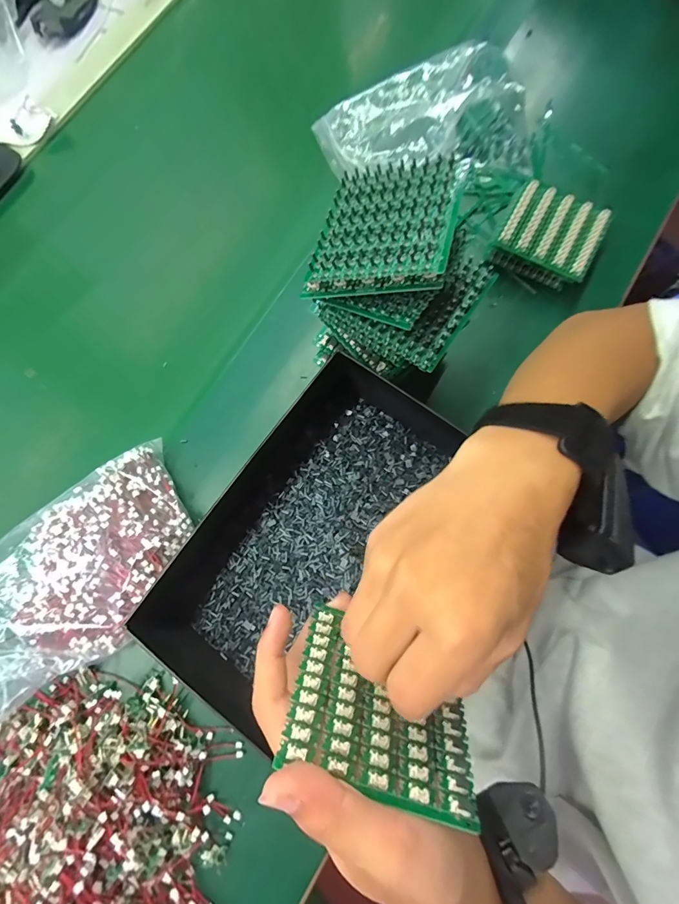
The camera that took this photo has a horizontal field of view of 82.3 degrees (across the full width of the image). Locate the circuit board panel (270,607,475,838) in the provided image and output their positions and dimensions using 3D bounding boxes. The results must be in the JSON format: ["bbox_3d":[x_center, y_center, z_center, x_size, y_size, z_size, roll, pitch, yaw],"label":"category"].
[{"bbox_3d":[0.021,0.121,0.191,0.082,0.076,0.007,20,118,0],"label":"circuit board panel"}]

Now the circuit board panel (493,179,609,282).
[{"bbox_3d":[0.201,-0.210,0.379,0.091,0.040,0.079,24,79,10],"label":"circuit board panel"}]

